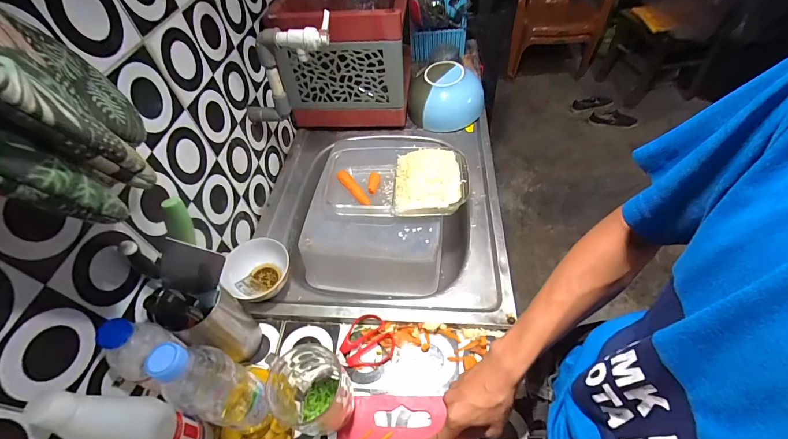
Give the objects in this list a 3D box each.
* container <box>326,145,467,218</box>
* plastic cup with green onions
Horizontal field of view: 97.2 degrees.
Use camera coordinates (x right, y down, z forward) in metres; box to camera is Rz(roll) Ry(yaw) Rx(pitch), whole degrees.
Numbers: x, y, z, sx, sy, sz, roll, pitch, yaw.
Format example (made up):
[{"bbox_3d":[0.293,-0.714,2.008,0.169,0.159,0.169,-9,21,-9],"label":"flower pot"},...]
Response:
[{"bbox_3d":[0.006,-0.077,0.705,0.278,0.069,0.166,-1,51,5],"label":"container"},{"bbox_3d":[-0.119,0.232,0.473,0.103,0.115,0.086,2,51,7],"label":"plastic cup with green onions"}]

